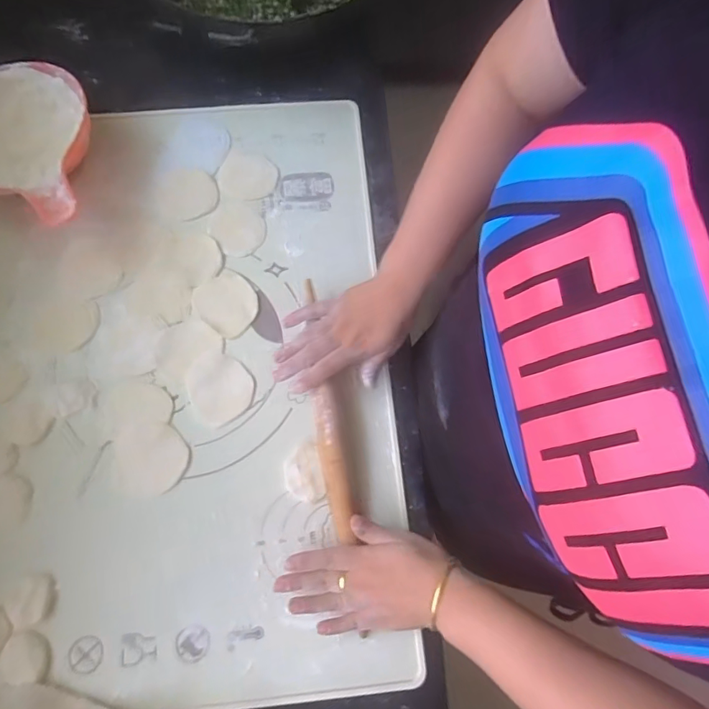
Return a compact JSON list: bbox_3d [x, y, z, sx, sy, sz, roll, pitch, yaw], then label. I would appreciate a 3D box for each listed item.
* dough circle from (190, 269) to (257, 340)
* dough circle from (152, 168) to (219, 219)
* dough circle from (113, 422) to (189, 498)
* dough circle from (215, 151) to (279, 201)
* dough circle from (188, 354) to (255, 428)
[{"bbox_3d":[-0.140,-0.058,0.527,0.070,0.004,0.062,41,76,10],"label":"dough circle"},{"bbox_3d":[-0.198,-0.191,0.567,0.070,0.004,0.066,-17,74,-7],"label":"dough circle"},{"bbox_3d":[-0.202,0.102,0.479,0.069,0.004,0.071,-15,74,-7],"label":"dough circle"},{"bbox_3d":[-0.128,-0.210,0.568,0.071,0.004,0.063,13,73,2],"label":"dough circle"},{"bbox_3d":[-0.141,0.034,0.501,0.065,0.004,0.070,1,73,-2],"label":"dough circle"}]

